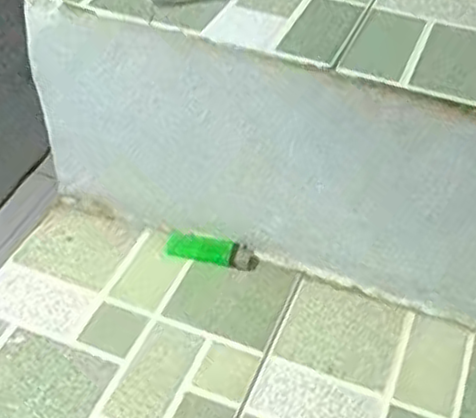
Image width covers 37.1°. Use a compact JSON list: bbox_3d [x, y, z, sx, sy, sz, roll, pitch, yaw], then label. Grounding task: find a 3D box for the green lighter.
[{"bbox_3d":[-0.023,0.039,0.652,0.084,0.011,0.024,11,47,9],"label":"green lighter"}]

